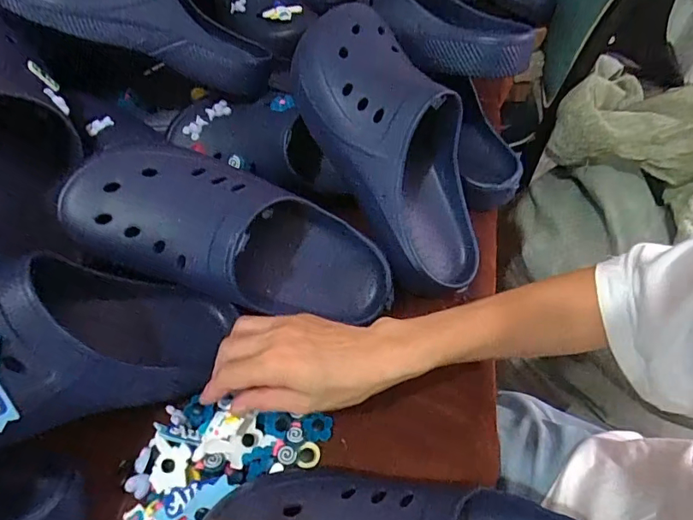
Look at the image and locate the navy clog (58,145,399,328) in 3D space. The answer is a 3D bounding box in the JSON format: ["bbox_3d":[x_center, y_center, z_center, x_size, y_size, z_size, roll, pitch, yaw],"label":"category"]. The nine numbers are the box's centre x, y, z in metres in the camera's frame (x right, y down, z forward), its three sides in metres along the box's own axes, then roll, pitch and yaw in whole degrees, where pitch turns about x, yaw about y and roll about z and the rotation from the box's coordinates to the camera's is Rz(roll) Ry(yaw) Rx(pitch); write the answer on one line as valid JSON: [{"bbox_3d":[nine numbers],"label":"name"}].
[{"bbox_3d":[-0.095,-0.028,0.408,0.251,0.101,0.115,22,50,-22],"label":"navy clog"}]

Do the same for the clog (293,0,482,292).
[{"bbox_3d":[0.047,-0.110,0.454,0.117,0.096,0.289,-26,94,-20],"label":"clog"}]

